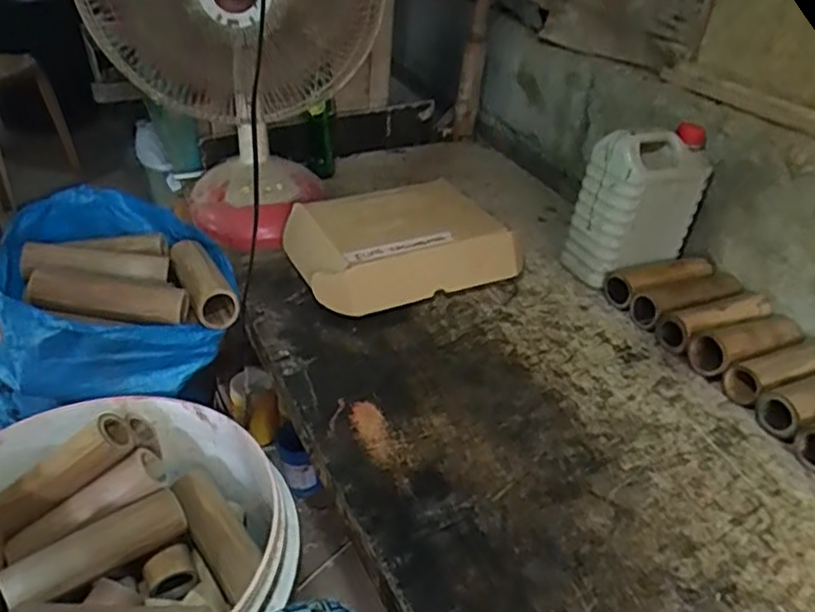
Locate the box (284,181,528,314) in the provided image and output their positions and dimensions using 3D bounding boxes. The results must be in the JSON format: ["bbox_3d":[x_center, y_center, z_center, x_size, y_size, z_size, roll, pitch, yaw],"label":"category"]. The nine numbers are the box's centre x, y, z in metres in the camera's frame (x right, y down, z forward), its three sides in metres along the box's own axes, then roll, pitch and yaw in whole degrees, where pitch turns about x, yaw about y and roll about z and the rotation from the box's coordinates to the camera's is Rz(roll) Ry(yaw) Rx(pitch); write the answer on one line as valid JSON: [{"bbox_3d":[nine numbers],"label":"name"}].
[{"bbox_3d":[0.001,-0.087,0.972,0.325,0.105,0.179,-13,39,-26],"label":"box"}]

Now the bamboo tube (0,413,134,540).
[{"bbox_3d":[-0.390,0.188,0.736,0.171,0.048,0.045,-37,46,-2],"label":"bamboo tube"}]

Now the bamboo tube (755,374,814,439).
[{"bbox_3d":[0.513,0.115,0.808,0.187,0.049,0.059,-12,39,-25],"label":"bamboo tube"}]

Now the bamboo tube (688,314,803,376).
[{"bbox_3d":[0.463,0.054,0.884,0.180,0.052,0.063,-12,39,-25],"label":"bamboo tube"}]

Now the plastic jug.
[{"bbox_3d":[0.351,-0.149,1.000,0.173,0.230,0.094,-13,38,-26],"label":"plastic jug"}]

